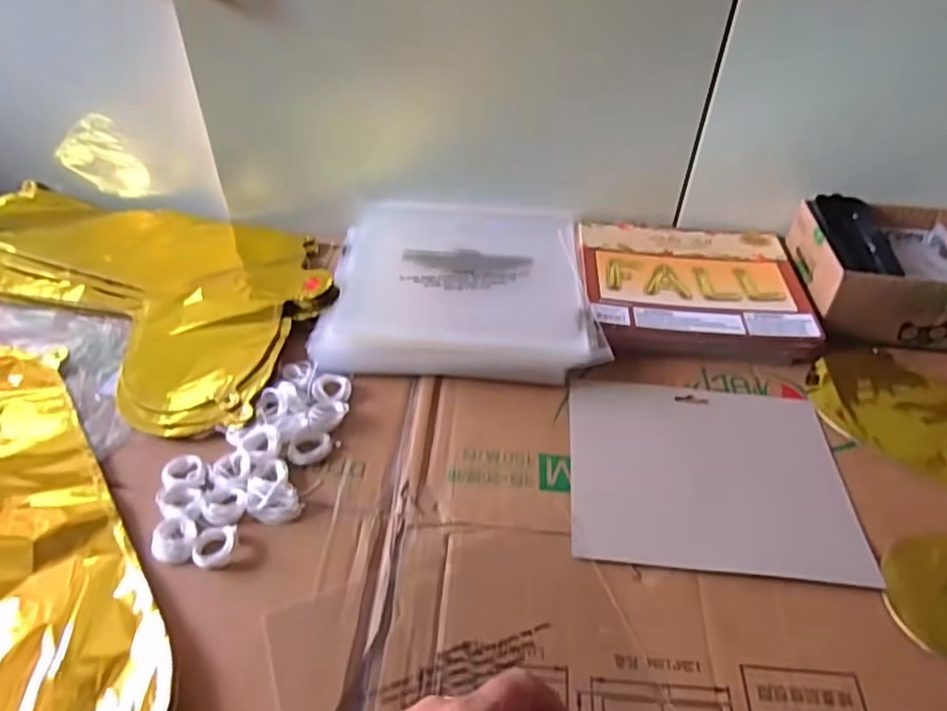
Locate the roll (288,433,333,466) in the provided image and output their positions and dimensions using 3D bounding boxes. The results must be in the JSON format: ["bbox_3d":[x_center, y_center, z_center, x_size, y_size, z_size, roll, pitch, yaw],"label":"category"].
[{"bbox_3d":[-0.115,0.066,0.476,0.031,0.009,0.022,-15,46,-18],"label":"roll"}]

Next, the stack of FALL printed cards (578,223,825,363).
[{"bbox_3d":[0.201,-0.062,0.622,0.198,0.028,0.180,4,44,2],"label":"stack of FALL printed cards"}]

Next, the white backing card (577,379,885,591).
[{"bbox_3d":[0.164,0.079,0.475,0.188,0.004,0.161,5,44,3],"label":"white backing card"}]

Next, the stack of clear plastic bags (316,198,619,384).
[{"bbox_3d":[-0.012,-0.079,0.616,0.222,0.034,0.255,1,44,-1],"label":"stack of clear plastic bags"}]

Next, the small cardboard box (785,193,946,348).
[{"bbox_3d":[0.399,-0.078,0.619,0.187,0.068,0.151,7,44,4],"label":"small cardboard box"}]

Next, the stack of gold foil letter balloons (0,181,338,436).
[{"bbox_3d":[-0.315,-0.077,0.614,0.412,0.035,0.238,21,47,19],"label":"stack of gold foil letter balloons"}]

